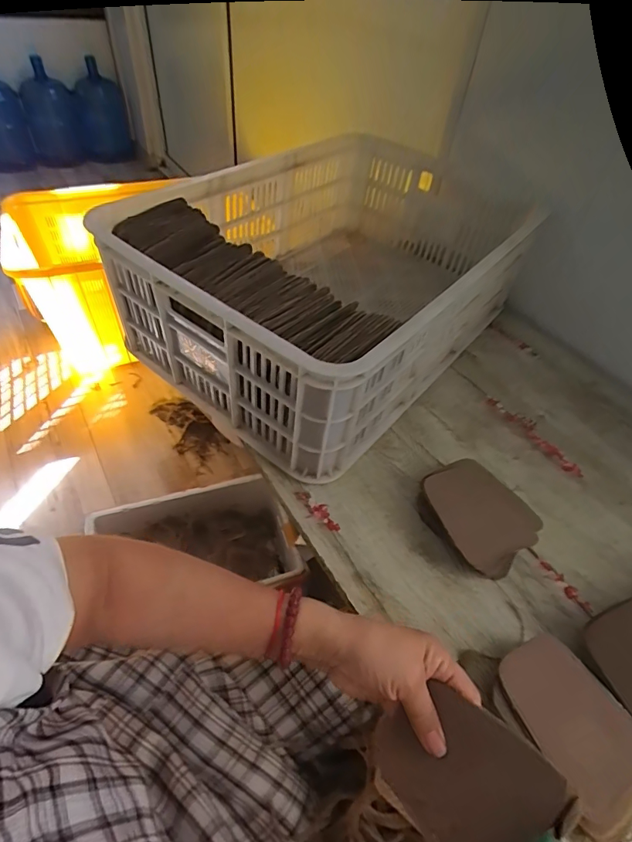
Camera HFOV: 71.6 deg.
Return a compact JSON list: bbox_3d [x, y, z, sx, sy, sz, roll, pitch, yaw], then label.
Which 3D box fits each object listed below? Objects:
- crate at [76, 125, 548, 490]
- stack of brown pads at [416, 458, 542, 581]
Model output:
[{"bbox_3d":[0.066,-0.262,0.723,0.437,0.197,0.679,34,52,22],"label":"crate"},{"bbox_3d":[0.179,0.112,0.506,0.105,0.050,0.123,-24,55,-26],"label":"stack of brown pads"}]

